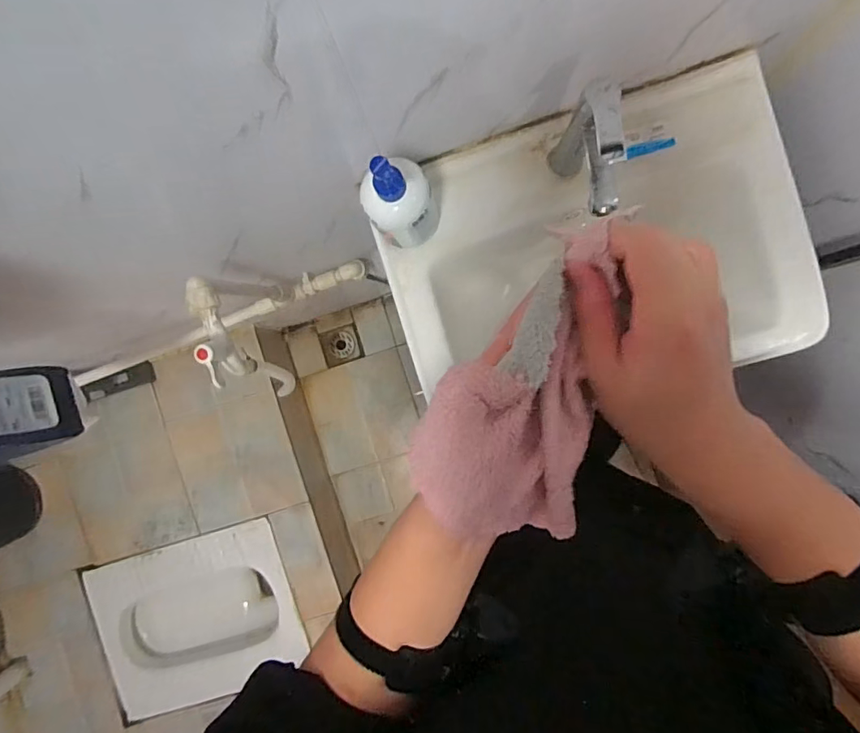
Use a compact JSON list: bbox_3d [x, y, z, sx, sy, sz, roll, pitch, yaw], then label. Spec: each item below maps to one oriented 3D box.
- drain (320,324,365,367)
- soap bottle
[{"bbox_3d":[-0.258,-0.061,1.472,0.109,0.012,0.105,-18,93,-6],"label":"drain"},{"bbox_3d":[-0.030,-0.177,0.548,0.084,0.172,0.067,-34,89,3],"label":"soap bottle"}]

